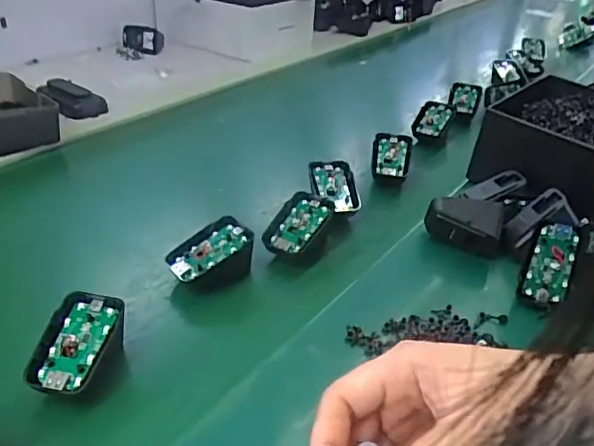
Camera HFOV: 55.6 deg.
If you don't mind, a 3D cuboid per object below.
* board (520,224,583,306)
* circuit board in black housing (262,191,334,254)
[{"bbox_3d":[0.208,0.033,0.460,0.038,0.067,0.007,14,12,11],"label":"board"},{"bbox_3d":[0.001,0.001,0.507,0.043,0.012,0.070,22,57,17],"label":"circuit board in black housing"}]

